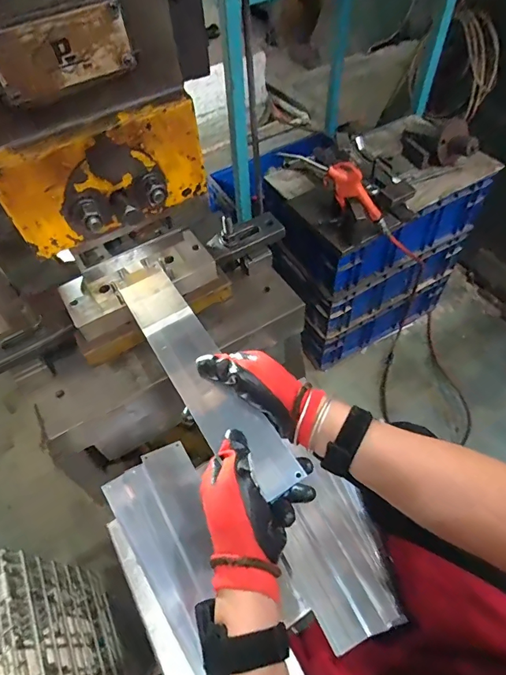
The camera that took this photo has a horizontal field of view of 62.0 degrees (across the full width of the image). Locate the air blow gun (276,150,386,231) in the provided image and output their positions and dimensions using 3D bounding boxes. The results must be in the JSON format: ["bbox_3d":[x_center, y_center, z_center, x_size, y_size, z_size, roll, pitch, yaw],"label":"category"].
[{"bbox_3d":[0.173,-0.297,0.807,0.253,0.077,0.027,33,58,-14],"label":"air blow gun"}]

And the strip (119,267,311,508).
[{"bbox_3d":[-0.058,0.035,0.456,0.062,0.009,0.305,-28,60,-16],"label":"strip"}]

